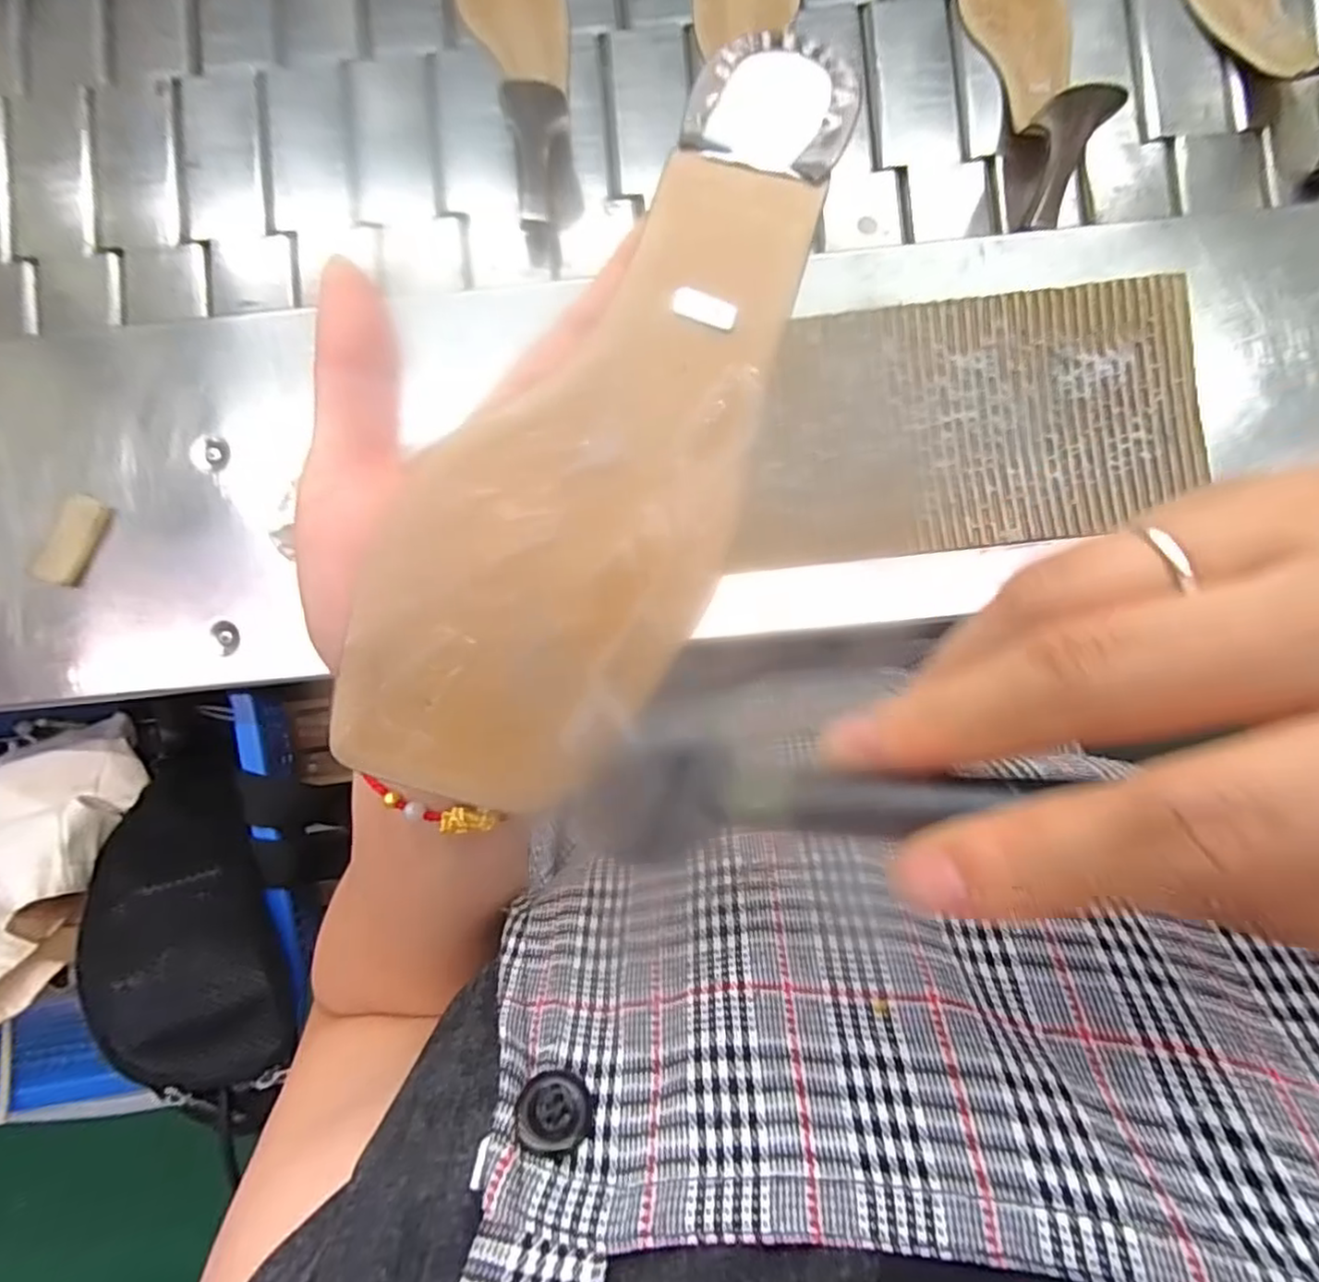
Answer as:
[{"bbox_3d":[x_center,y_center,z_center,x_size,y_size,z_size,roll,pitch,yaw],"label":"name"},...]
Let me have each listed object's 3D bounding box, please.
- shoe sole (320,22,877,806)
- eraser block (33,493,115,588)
[{"bbox_3d":[-0.002,-0.059,0.164,0.068,0.024,0.217,31,89,-7],"label":"shoe sole"},{"bbox_3d":[-0.382,-0.066,0.410,0.021,0.020,0.060,23,91,2],"label":"eraser block"}]

